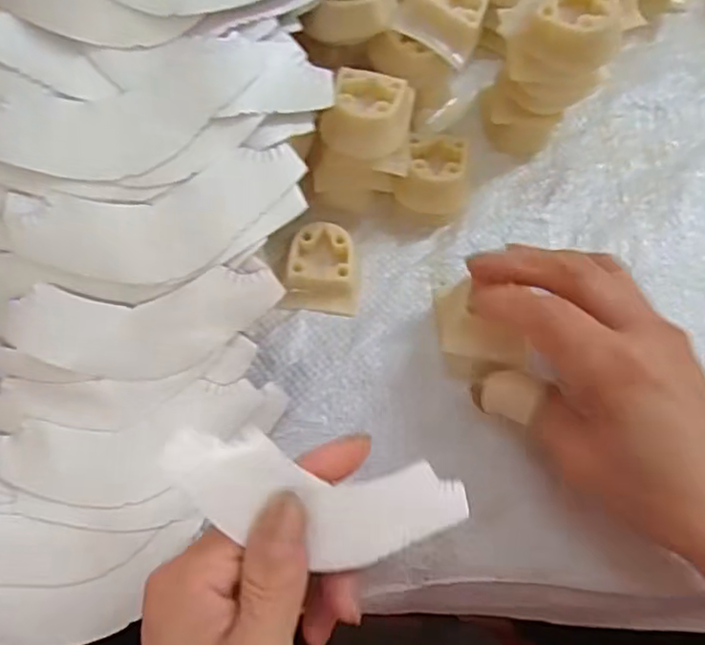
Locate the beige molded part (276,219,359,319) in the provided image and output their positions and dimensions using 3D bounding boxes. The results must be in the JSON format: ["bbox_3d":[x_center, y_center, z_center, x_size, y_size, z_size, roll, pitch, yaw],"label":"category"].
[{"bbox_3d":[-0.014,-0.026,0.307,0.035,0.016,0.039,7,69,1],"label":"beige molded part"}]

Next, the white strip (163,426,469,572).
[{"bbox_3d":[-0.009,0.061,0.212,0.116,0.014,0.035,22,64,-32],"label":"white strip"}]

